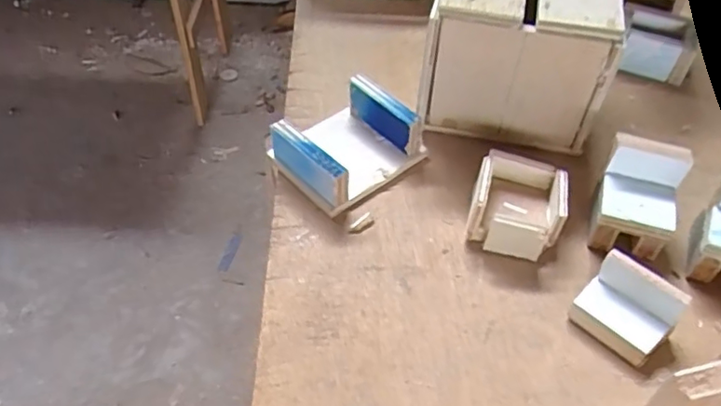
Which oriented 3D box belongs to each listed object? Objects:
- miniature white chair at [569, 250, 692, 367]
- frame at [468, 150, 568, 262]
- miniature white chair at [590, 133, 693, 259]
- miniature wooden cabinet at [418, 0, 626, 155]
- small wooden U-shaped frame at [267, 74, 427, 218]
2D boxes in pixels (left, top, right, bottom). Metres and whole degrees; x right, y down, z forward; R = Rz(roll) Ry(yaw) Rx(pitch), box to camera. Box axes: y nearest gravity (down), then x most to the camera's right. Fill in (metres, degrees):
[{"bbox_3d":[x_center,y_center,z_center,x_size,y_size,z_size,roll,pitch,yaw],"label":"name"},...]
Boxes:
[{"bbox_3d":[0.193,0.076,0.435,0.049,0.046,0.063,-36,58,-29],"label":"miniature white chair"},{"bbox_3d":[0.130,0.002,0.504,0.076,0.047,0.080,11,49,8],"label":"frame"},{"bbox_3d":[0.225,-0.002,0.492,0.063,0.075,0.067,17,50,13],"label":"miniature white chair"},{"bbox_3d":[0.145,-0.144,0.568,0.156,0.146,0.123,10,49,7],"label":"miniature wooden cabinet"},{"bbox_3d":[-0.013,-0.056,0.551,0.114,0.051,0.099,-35,57,-28],"label":"small wooden U-shaped frame"}]

